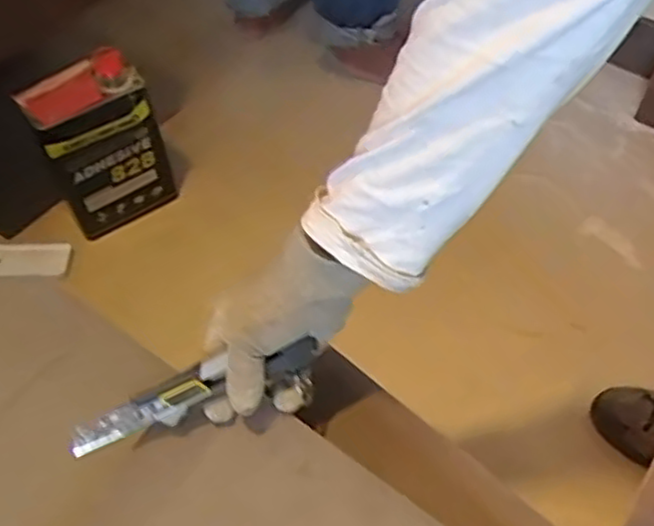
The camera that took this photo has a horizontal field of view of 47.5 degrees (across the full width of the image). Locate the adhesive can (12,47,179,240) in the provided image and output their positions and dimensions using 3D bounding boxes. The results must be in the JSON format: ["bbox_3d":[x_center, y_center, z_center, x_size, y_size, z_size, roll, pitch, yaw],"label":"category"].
[{"bbox_3d":[-0.351,-0.184,1.171,0.170,0.261,0.091,-28,58,-16],"label":"adhesive can"}]

